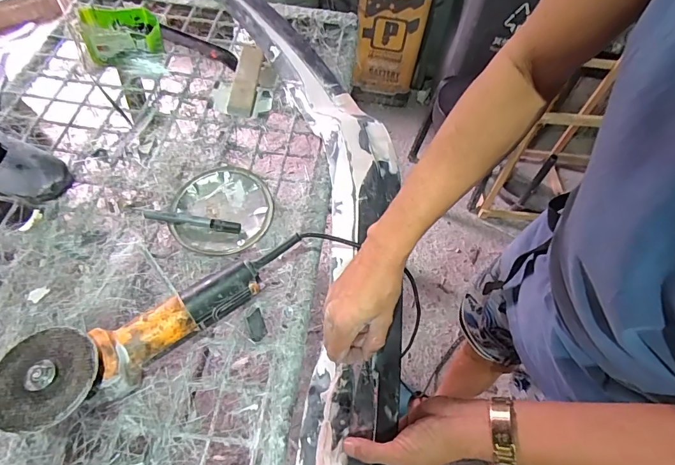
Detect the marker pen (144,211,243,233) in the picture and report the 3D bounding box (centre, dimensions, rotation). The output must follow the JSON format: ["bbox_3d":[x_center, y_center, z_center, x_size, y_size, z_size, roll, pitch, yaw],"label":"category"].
[{"bbox_3d":[-0.214,-0.016,0.592,0.141,0.020,0.015,8,59,2],"label":"marker pen"}]

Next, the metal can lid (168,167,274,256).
[{"bbox_3d":[-0.178,-0.035,0.609,0.151,0.018,0.146,-6,59,-7],"label":"metal can lid"}]

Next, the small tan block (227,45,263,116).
[{"bbox_3d":[-0.170,-0.292,0.749,0.039,0.033,0.180,3,59,-2],"label":"small tan block"}]

